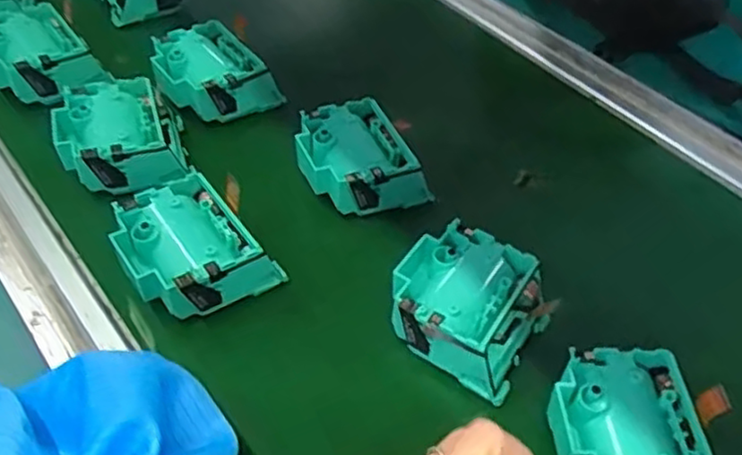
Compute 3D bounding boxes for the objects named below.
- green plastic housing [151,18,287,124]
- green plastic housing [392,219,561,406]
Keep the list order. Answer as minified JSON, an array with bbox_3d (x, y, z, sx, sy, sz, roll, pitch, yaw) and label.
[{"bbox_3d":[-0.120,-0.112,0.519,0.074,0.047,0.078,-25,52,-29],"label":"green plastic housing"},{"bbox_3d":[0.052,0.045,0.388,0.083,0.043,0.079,27,47,19],"label":"green plastic housing"}]

